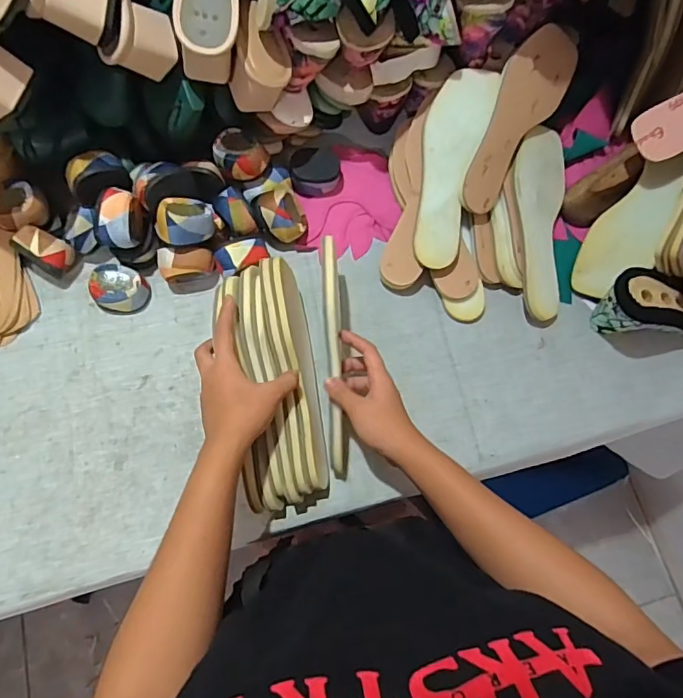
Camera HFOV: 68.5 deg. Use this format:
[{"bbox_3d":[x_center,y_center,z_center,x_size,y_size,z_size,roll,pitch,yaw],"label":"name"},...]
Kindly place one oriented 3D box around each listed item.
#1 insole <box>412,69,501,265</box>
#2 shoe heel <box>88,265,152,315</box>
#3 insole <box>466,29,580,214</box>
[{"bbox_3d":[0.127,-0.217,0.592,0.068,0.023,0.237,11,90,1],"label":"insole"},{"bbox_3d":[-0.262,-0.072,0.586,0.061,0.042,0.053,5,72,-1],"label":"shoe heel"},{"bbox_3d":[0.213,-0.270,0.596,0.086,0.012,0.233,20,92,-26],"label":"insole"}]

